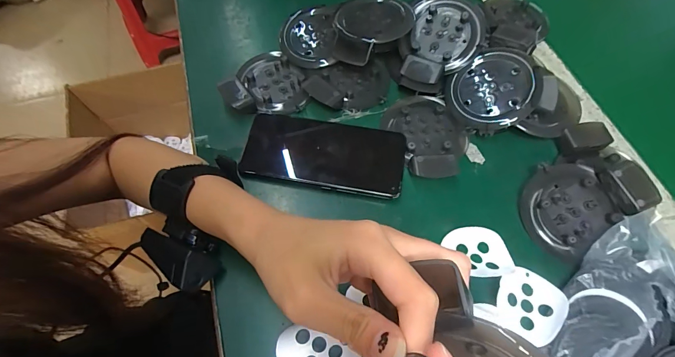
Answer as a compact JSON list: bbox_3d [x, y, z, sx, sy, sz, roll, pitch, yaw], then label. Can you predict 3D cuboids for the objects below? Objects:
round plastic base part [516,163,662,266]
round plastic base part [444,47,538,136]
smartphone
[{"bbox_3d":[0.215,0.020,0.294,0.091,0.038,0.080,-33,69,-16],"label":"round plastic base part"},{"bbox_3d":[0.158,-0.091,0.338,0.085,0.007,0.084,-4,77,18],"label":"round plastic base part"},{"bbox_3d":[-0.012,-0.025,0.324,0.153,0.010,0.075,10,64,4],"label":"smartphone"}]

